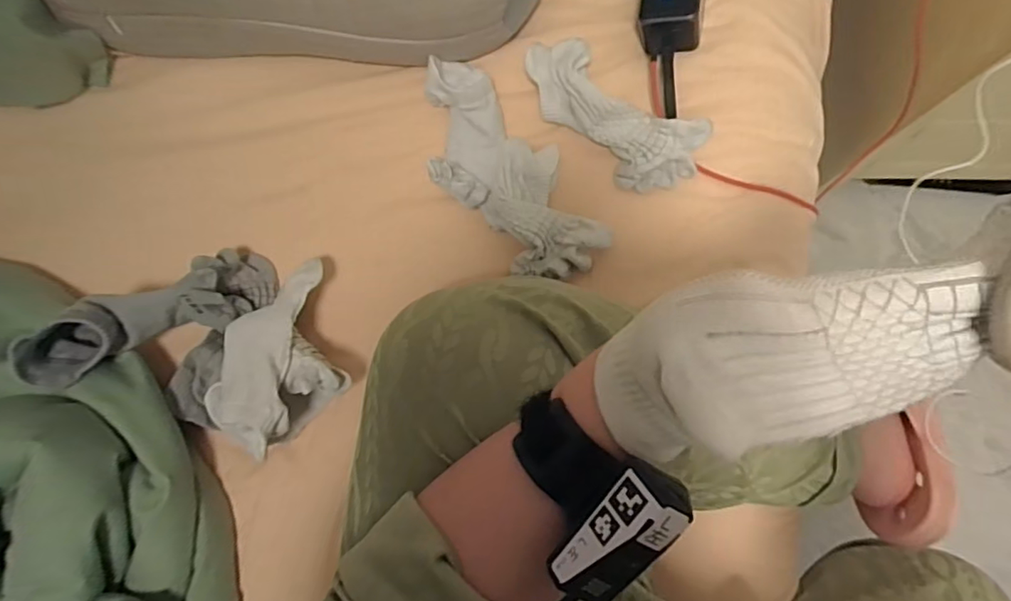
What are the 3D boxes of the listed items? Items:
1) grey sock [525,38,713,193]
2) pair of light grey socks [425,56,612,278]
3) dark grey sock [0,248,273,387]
[{"bbox_3d":[0.093,-0.168,0.515,0.177,0.047,0.075,32,84,8],"label":"grey sock"},{"bbox_3d":[-0.005,-0.119,0.514,0.102,0.039,0.233,-37,81,-3],"label":"pair of light grey socks"},{"bbox_3d":[-0.306,0.010,0.498,0.207,0.081,0.066,-26,79,-26],"label":"dark grey sock"}]

